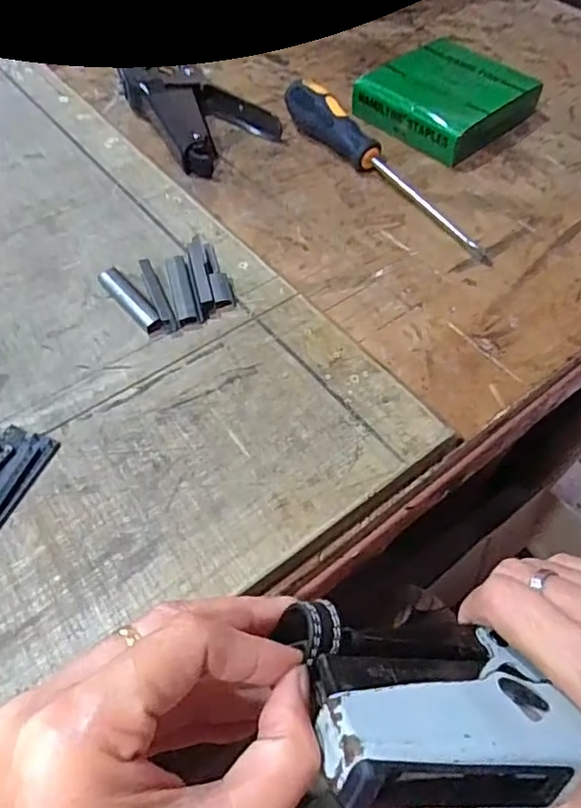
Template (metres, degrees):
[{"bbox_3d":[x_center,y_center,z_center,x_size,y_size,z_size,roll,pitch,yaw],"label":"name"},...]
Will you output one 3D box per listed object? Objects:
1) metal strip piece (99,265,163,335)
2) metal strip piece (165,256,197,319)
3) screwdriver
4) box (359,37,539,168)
[{"bbox_3d":[-0.094,-0.062,0.347,0.012,0.007,0.058,-32,61,-25],"label":"metal strip piece"},{"bbox_3d":[-0.066,-0.069,0.352,0.011,0.007,0.051,-11,55,-12],"label":"metal strip piece"},{"bbox_3d":[0.074,-0.188,0.452,0.028,0.035,0.224,-33,62,-25],"label":"screwdriver"},{"bbox_3d":[0.137,-0.268,0.514,0.132,0.035,0.116,-36,63,-27],"label":"box"}]

